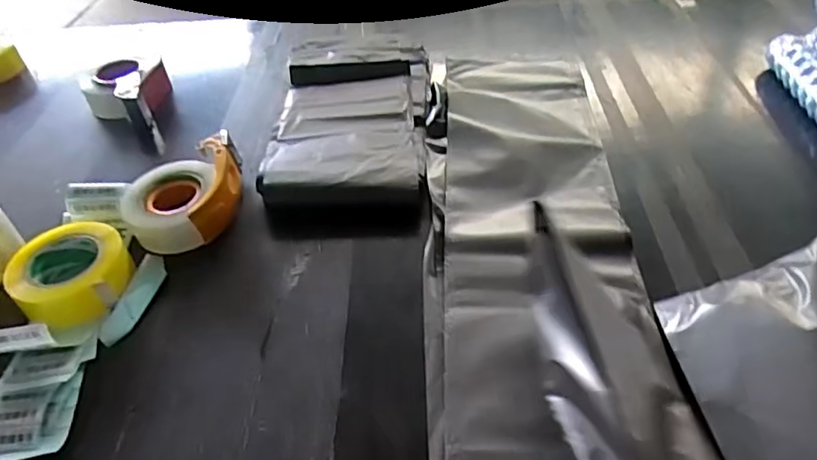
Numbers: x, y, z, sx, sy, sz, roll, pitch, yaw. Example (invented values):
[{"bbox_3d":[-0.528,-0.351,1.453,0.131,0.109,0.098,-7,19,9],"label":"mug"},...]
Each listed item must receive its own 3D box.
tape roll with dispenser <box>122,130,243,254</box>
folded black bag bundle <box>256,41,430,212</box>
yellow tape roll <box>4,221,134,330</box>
[{"bbox_3d":[-0.281,-0.044,0.767,0.165,0.064,0.130,-26,47,-21],"label":"tape roll with dispenser"},{"bbox_3d":[-0.083,-0.197,0.926,0.235,0.037,0.514,-3,43,1],"label":"folded black bag bundle"},{"bbox_3d":[-0.388,0.048,0.685,0.119,0.054,0.126,-2,43,2],"label":"yellow tape roll"}]

